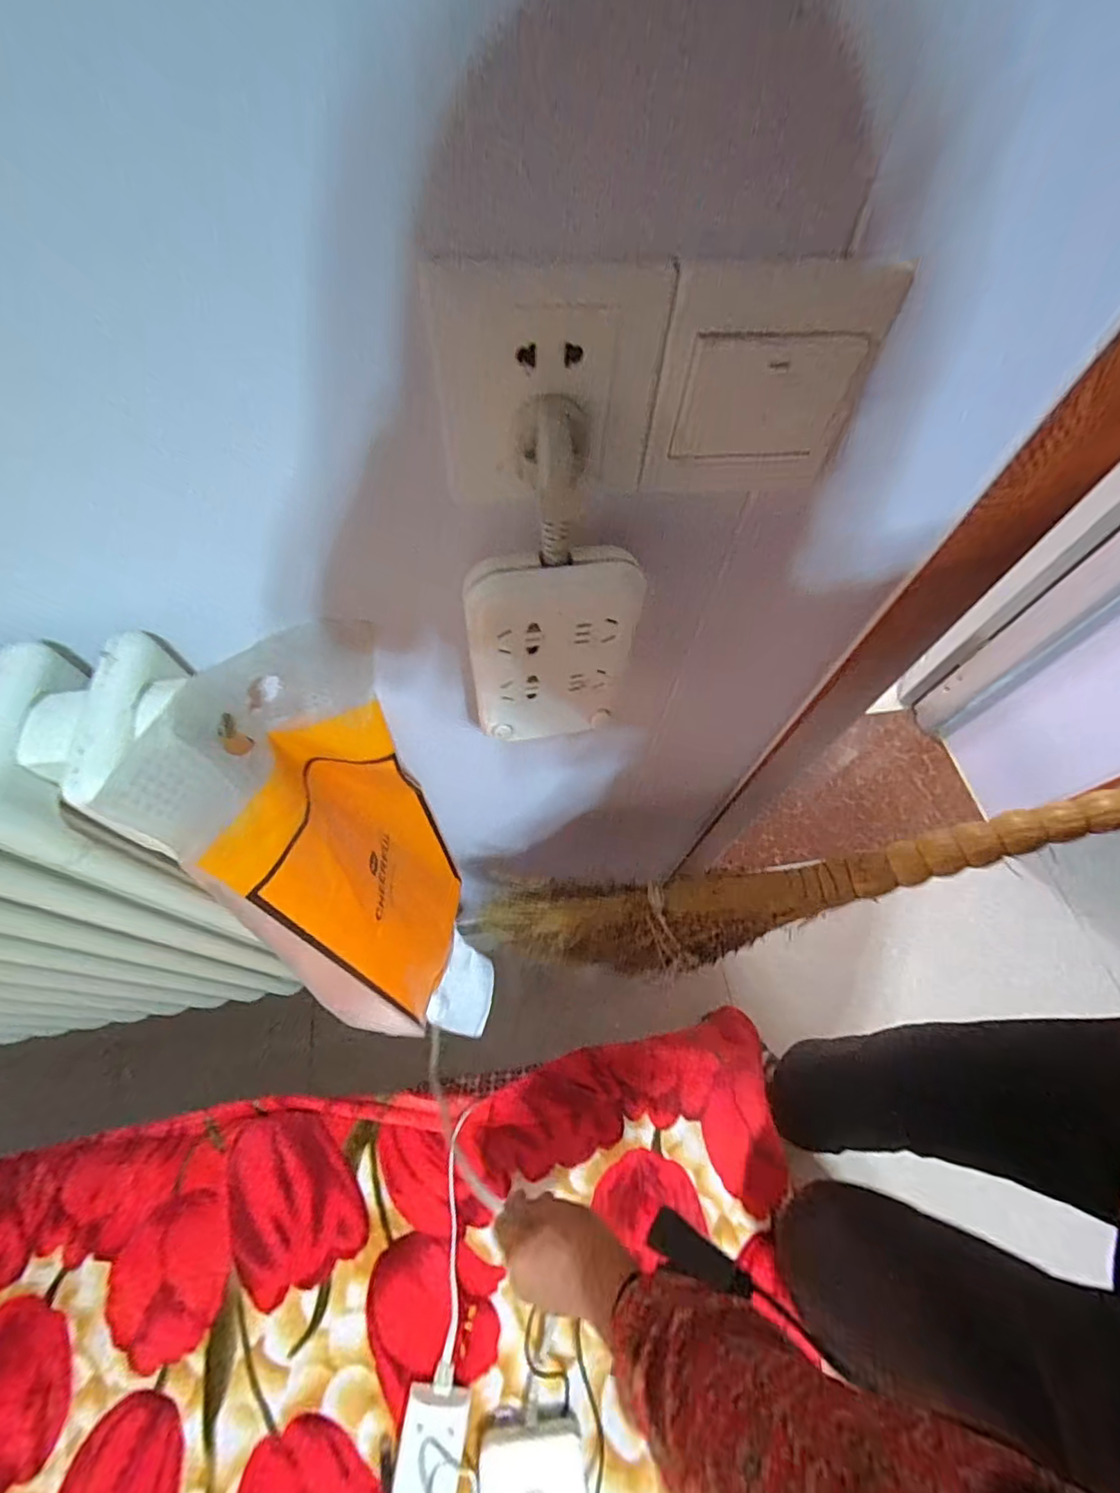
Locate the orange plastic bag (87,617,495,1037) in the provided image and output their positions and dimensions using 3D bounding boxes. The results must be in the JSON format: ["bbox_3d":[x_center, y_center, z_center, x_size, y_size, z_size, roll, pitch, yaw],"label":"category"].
[{"bbox_3d":[-0.147,0.143,0.476,0.127,0.530,0.196,-17,64,-12],"label":"orange plastic bag"}]

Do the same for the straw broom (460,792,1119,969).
[{"bbox_3d":[0.290,0.133,0.549,0.694,0.215,0.075,-17,61,15],"label":"straw broom"}]

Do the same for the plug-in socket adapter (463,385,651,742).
[{"bbox_3d":[-0.006,-0.072,0.279,0.084,0.178,0.040,-9,62,-8],"label":"plug-in socket adapter"}]

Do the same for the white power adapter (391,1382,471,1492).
[{"bbox_3d":[-0.122,0.665,0.488,0.056,0.036,0.131,9,61,2],"label":"white power adapter"}]

